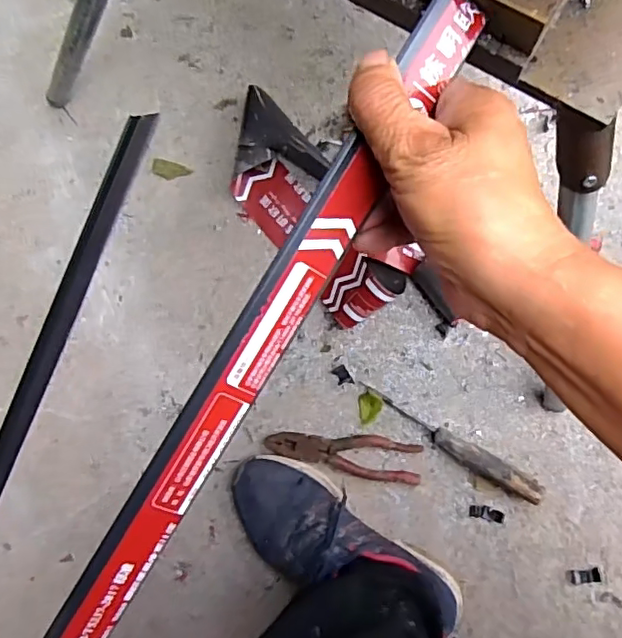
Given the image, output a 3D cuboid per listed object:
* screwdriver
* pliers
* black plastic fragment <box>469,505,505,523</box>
[{"bbox_3d":[0.149,0.136,0.629,0.212,0.030,0.029,29,96,7],"label":"screwdriver"},{"bbox_3d":[0.036,0.151,0.654,0.174,0.016,0.047,9,93,9],"label":"pliers"},{"bbox_3d":[0.193,0.213,0.634,0.036,0.005,0.016,11,93,8],"label":"black plastic fragment"}]

